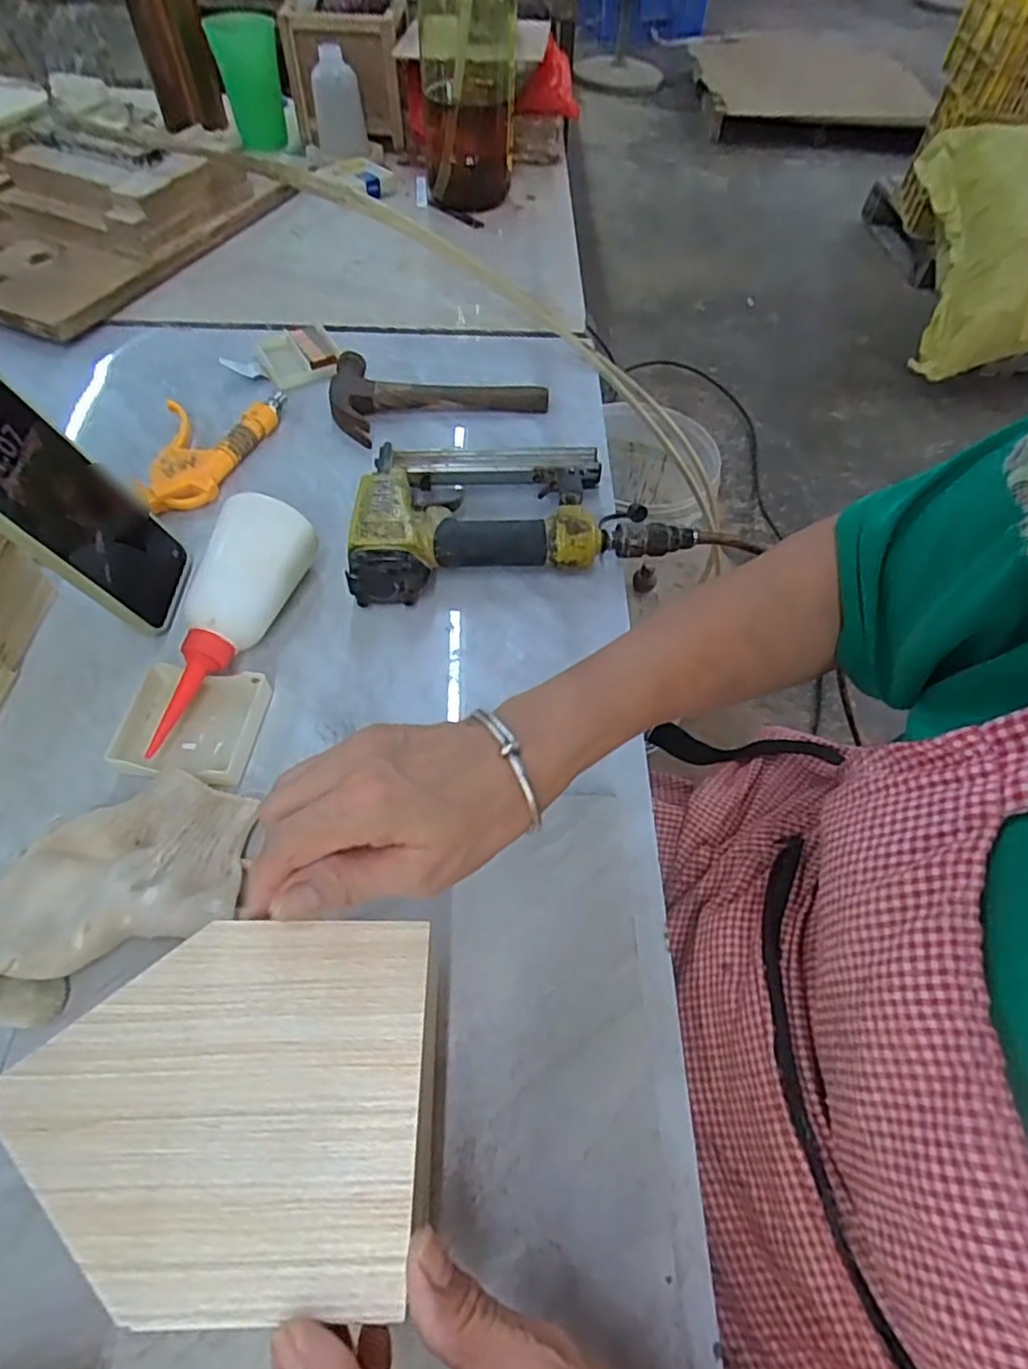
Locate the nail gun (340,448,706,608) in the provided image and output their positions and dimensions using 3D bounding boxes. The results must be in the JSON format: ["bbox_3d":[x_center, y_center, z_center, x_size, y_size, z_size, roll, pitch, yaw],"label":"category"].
[{"bbox_3d":[0.000,-0.131,0.492,0.237,0.048,0.130,-6,58,-6],"label":"nail gun"}]

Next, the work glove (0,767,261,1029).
[{"bbox_3d":[-0.200,0.101,0.342,0.138,0.037,0.095,-25,62,-17],"label":"work glove"}]

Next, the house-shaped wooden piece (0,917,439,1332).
[{"bbox_3d":[-0.102,0.144,0.231,0.144,0.004,0.116,0,57,-2],"label":"house-shaped wooden piece"}]

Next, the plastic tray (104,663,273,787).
[{"bbox_3d":[-0.197,0.024,0.405,0.079,0.019,0.073,7,58,2],"label":"plastic tray"}]

